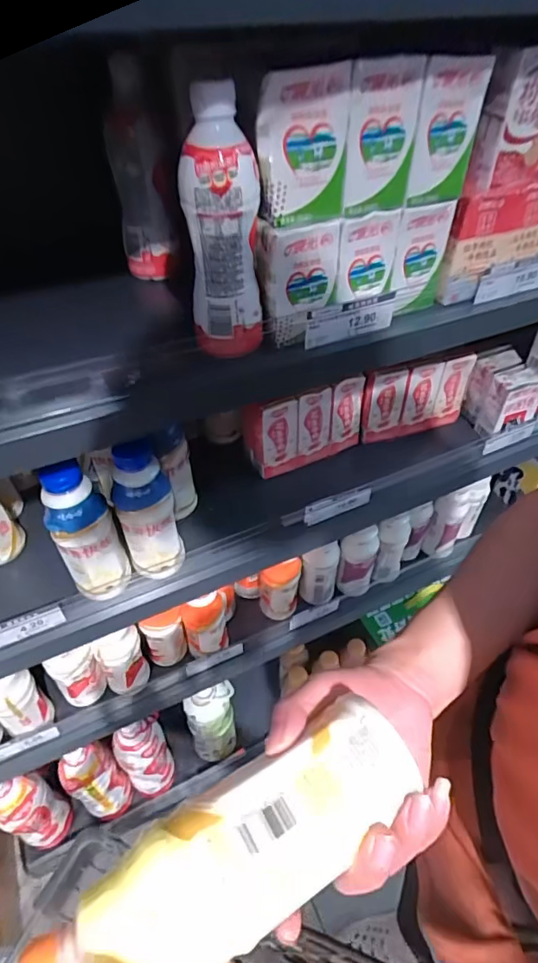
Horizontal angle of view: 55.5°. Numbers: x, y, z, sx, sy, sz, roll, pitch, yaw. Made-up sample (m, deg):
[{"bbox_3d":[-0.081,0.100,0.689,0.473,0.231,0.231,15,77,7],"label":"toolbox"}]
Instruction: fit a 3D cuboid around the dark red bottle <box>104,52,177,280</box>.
[{"bbox_3d":[-0.133,-0.316,0.535,0.057,0.191,0.059,-6,45,-6],"label":"dark red bottle"}]

